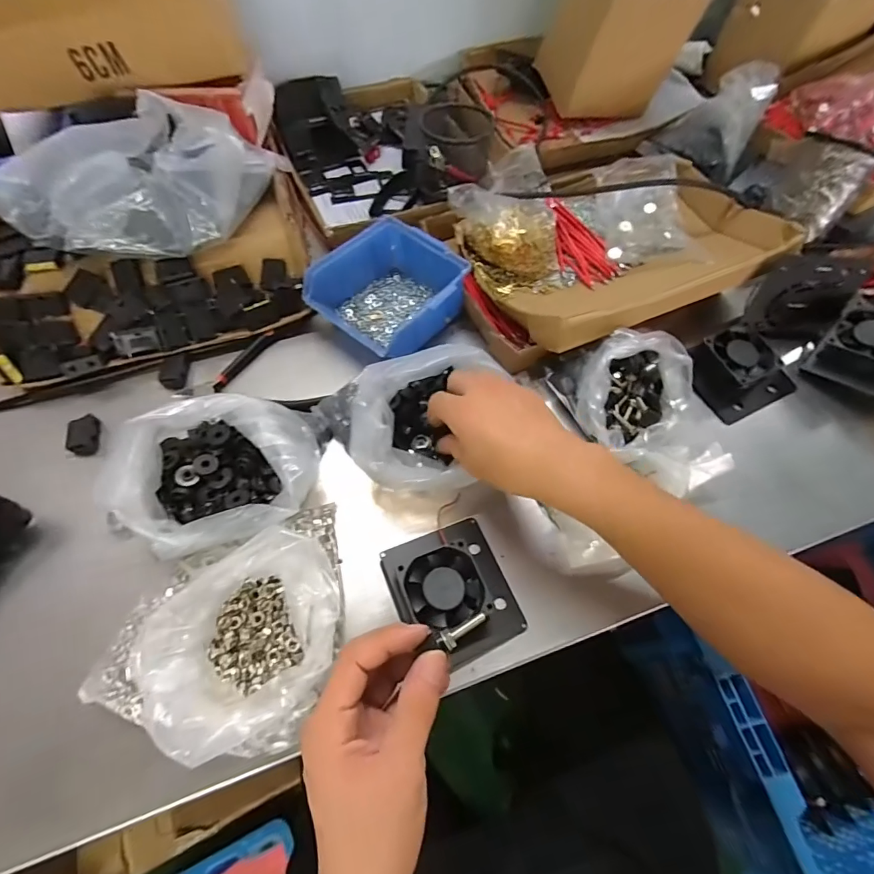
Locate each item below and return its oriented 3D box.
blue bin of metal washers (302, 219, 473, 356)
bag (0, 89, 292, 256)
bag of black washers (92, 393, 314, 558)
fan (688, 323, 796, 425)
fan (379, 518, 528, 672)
[{"bbox_3d":[-0.050,-0.152,0.474,0.130,0.059,0.134,38,67,18],"label":"blue bin of metal washers"},{"bbox_3d":[-0.269,-0.249,0.432,0.250,0.088,0.125,-24,64,-14],"label":"bag"},{"bbox_3d":[-0.172,0.027,0.367,0.146,0.097,0.125,-21,63,-12],"label":"bag of black washers"},{"bbox_3d":[0.311,-0.070,0.456,0.095,0.037,0.081,-22,64,-13],"label":"fan"},{"bbox_3d":[0.012,0.117,0.348,0.088,0.035,0.100,-20,63,-12],"label":"fan"}]

